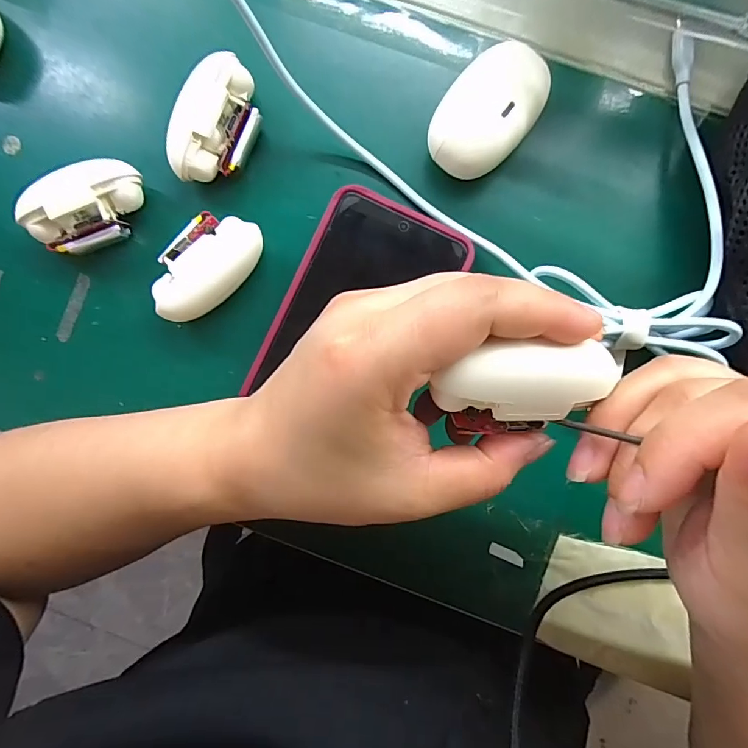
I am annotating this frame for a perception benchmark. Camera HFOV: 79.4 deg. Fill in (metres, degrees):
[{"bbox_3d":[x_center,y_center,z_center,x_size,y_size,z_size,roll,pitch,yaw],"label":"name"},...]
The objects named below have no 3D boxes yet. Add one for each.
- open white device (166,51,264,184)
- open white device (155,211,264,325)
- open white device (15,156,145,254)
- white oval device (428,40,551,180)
[{"bbox_3d":[-0.080,-0.129,0.236,0.033,0.031,0.063,27,91,2],"label":"open white device"},{"bbox_3d":[-0.089,-0.056,0.239,0.037,0.025,0.063,36,91,2],"label":"open white device"},{"bbox_3d":[-0.150,-0.086,0.238,0.061,0.029,0.035,-24,89,2],"label":"open white device"},{"bbox_3d":[0.058,-0.132,0.232,0.043,0.027,0.065,36,91,2],"label":"white oval device"}]

